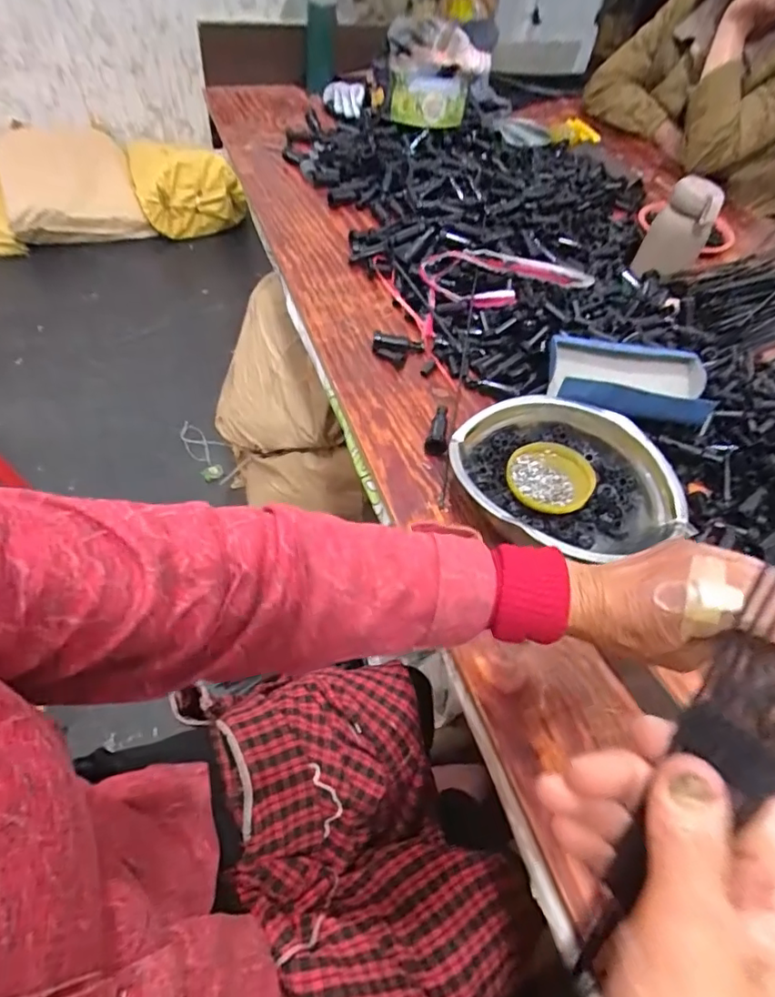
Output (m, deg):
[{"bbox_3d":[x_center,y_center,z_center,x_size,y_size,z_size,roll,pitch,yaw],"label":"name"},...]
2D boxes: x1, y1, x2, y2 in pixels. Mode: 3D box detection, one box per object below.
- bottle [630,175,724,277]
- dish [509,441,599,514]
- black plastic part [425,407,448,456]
[{"bbox_3d":[0.427,-0.388,0.803,0.084,0.145,0.041,27,56,14],"label":"bottle"},{"bbox_3d":[0.166,-0.021,0.551,0.085,0.018,0.086,2,53,-3],"label":"dish"},{"bbox_3d":[0.057,-0.080,0.598,0.022,0.025,0.072,11,53,3],"label":"black plastic part"}]

